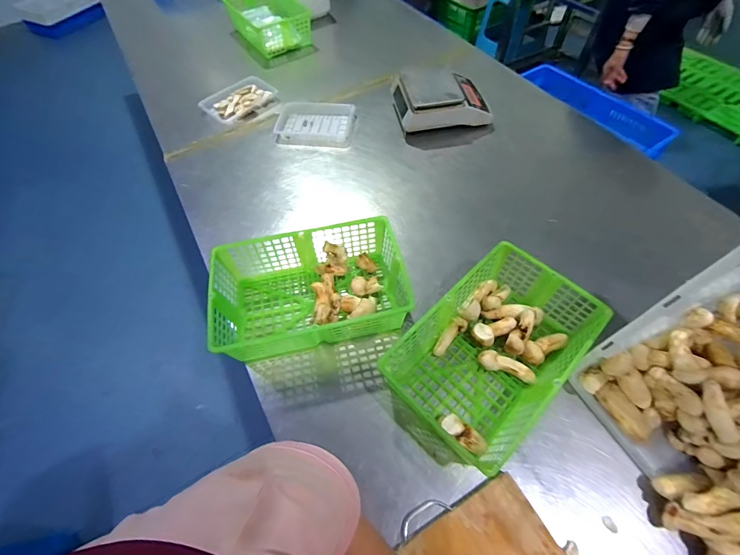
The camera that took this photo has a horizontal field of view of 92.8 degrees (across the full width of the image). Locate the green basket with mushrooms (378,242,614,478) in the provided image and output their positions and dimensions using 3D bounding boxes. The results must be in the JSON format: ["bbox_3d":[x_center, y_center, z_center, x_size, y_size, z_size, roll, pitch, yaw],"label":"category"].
[{"bbox_3d":[0.199,0.124,0.591,0.212,0.108,0.350,37,64,23],"label":"green basket with mushrooms"}]

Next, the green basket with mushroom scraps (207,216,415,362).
[{"bbox_3d":[-0.113,0.022,0.666,0.331,0.109,0.215,-13,57,-7],"label":"green basket with mushroom scraps"}]

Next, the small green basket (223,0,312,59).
[{"bbox_3d":[-0.388,-0.950,1.299,0.212,0.123,0.384,-31,62,-16],"label":"small green basket"}]

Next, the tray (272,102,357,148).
[{"bbox_3d":[-0.158,-0.435,1.000,0.226,0.031,0.161,6,57,5],"label":"tray"}]

